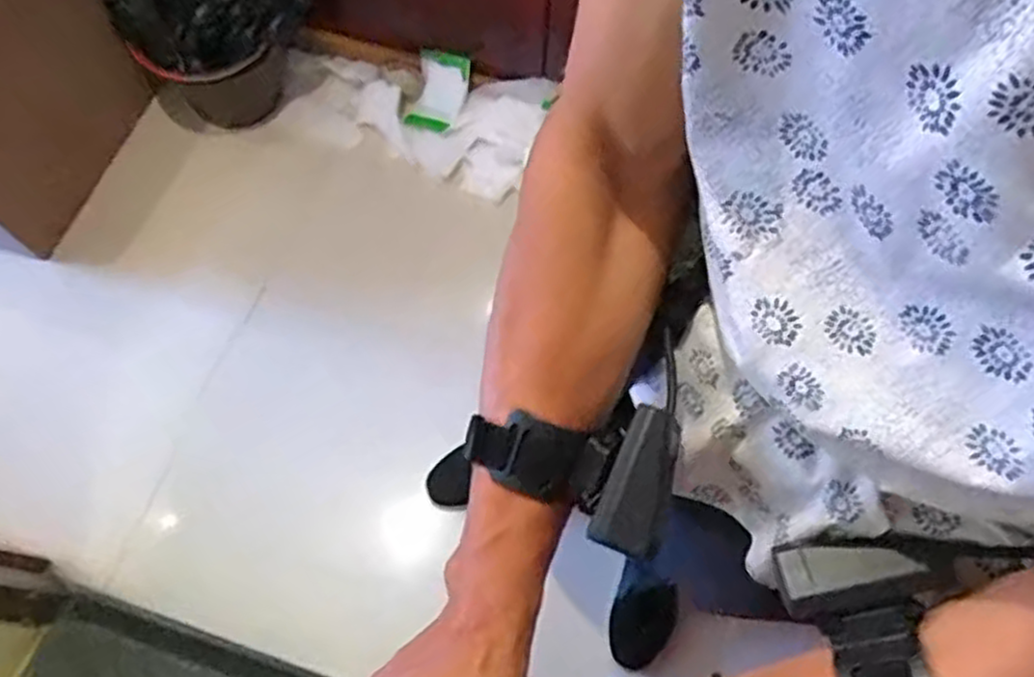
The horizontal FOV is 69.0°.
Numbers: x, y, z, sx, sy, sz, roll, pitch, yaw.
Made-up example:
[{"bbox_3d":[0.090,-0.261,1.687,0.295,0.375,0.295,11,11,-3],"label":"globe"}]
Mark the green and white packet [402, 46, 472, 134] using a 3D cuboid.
[{"bbox_3d":[-0.165,-0.513,1.566,0.112,0.020,0.159,15,92,15],"label":"green and white packet"}]

